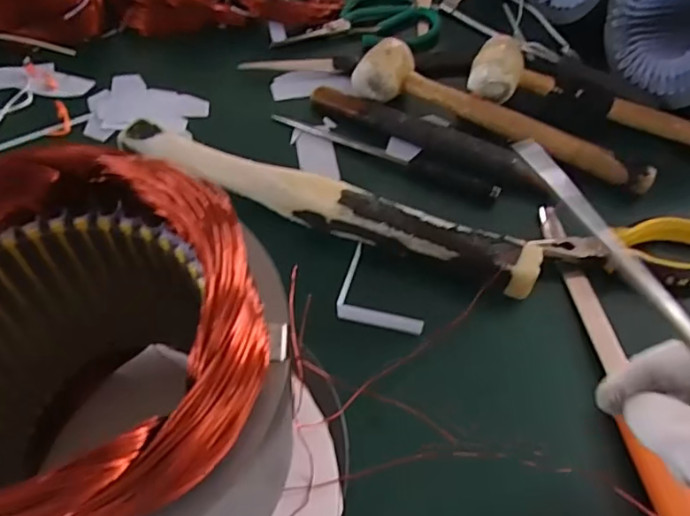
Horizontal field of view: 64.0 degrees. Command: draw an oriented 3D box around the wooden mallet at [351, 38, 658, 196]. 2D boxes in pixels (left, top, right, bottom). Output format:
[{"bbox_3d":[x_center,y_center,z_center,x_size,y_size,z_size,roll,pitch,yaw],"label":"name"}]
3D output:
[{"bbox_3d":[0.134,-0.125,0.477,0.259,0.040,0.055,25,55,14],"label":"wooden mallet"}]

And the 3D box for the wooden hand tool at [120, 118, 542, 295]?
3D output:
[{"bbox_3d":[-0.023,-0.041,0.404,0.322,0.037,0.030,20,55,11],"label":"wooden hand tool"}]

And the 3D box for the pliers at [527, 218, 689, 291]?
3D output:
[{"bbox_3d":[0.201,0.001,0.388,0.142,0.025,0.052,-6,54,-9],"label":"pliers"}]

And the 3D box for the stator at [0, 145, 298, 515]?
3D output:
[{"bbox_3d":[-0.095,0.057,0.217,0.135,0.138,0.135,2,53,-3],"label":"stator"}]

